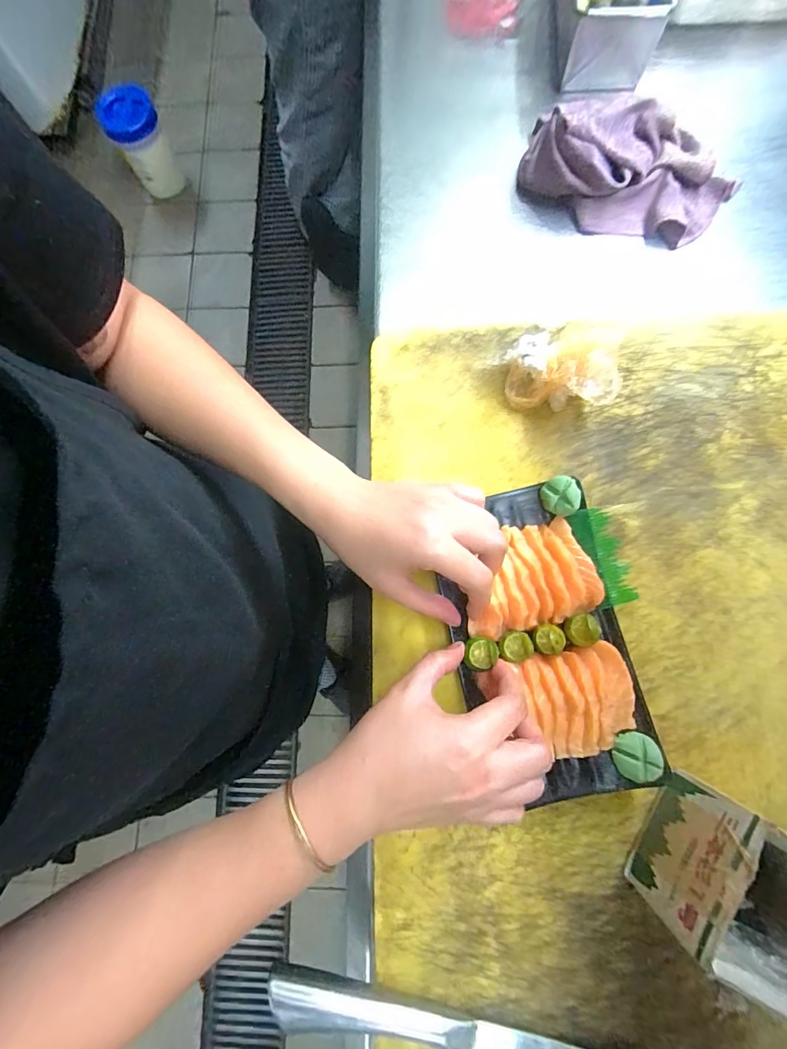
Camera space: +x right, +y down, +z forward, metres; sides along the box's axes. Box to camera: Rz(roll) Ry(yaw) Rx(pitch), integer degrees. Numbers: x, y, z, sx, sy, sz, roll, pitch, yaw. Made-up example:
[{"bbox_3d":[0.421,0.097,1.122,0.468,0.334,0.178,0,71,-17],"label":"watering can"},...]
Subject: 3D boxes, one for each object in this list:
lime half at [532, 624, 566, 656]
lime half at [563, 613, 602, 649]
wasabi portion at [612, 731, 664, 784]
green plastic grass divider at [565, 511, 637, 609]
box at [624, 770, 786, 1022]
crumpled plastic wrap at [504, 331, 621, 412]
[{"bbox_3d":[0.112,0.082,0.316,0.020,0.007,0.020,7,80,4],"label":"lime half"},{"bbox_3d":[0.133,0.075,0.313,0.020,0.013,0.022,6,80,4],"label":"lime half"},{"bbox_3d":[0.162,0.155,0.294,0.029,0.006,0.030,-2,69,18],"label":"wasabi portion"},{"bbox_3d":[0.155,0.024,0.329,0.032,0.004,0.072,-16,81,-3],"label":"green plastic grass divider"},{"bbox_3d":[0.210,0.221,0.268,0.085,0.083,0.088,32,83,8],"label":"box"},{"bbox_3d":[0.137,-0.120,0.356,0.085,0.042,0.051,15,81,5],"label":"crumpled plastic wrap"}]

